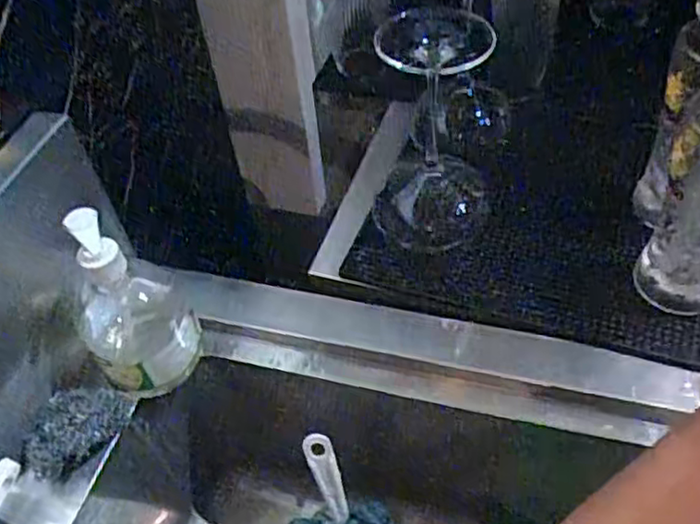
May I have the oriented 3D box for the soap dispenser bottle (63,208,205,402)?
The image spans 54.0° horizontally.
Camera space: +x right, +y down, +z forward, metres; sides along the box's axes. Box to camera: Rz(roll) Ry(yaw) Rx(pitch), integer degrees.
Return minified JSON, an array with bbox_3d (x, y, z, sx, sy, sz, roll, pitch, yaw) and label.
[{"bbox_3d":[-0.182,0.019,0.546,0.086,0.149,0.101,-29,52,-19],"label":"soap dispenser bottle"}]

